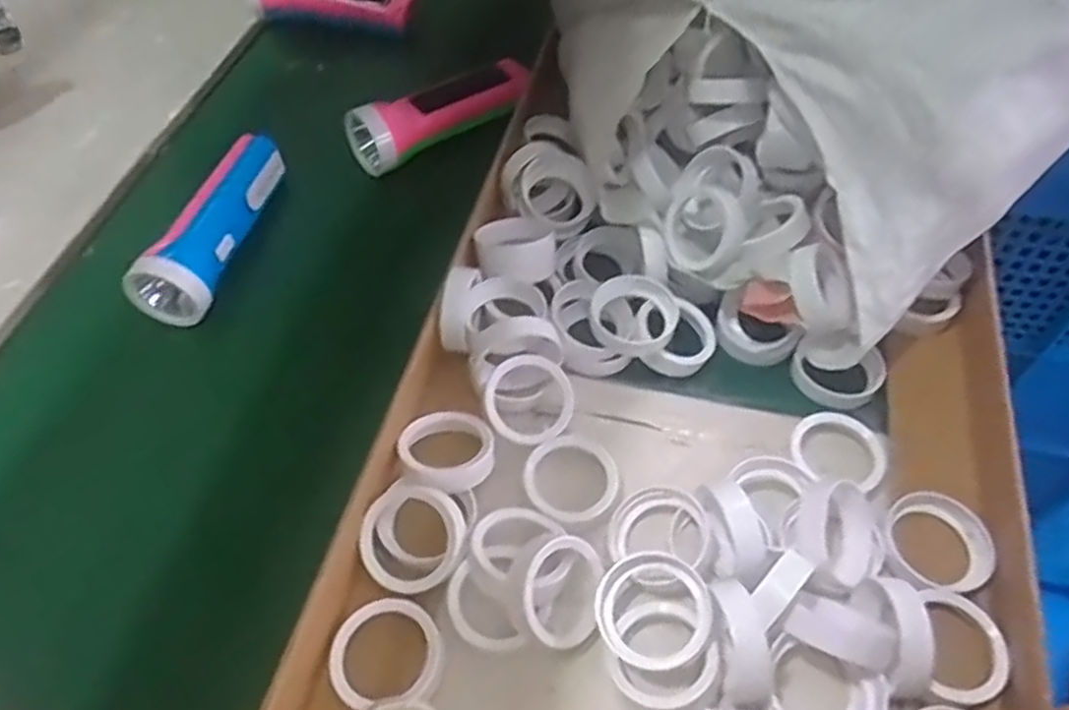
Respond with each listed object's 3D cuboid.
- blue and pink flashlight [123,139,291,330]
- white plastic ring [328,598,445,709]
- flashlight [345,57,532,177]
[{"bbox_3d":[-0.234,-0.097,0.542,0.052,0.049,0.163,9,54,8],"label":"blue and pink flashlight"},{"bbox_3d":[-0.071,0.145,0.360,0.053,0.011,0.049,0,54,1],"label":"white plastic ring"},{"bbox_3d":[-0.074,-0.194,0.605,0.151,0.057,0.054,-24,57,-16],"label":"flashlight"}]

